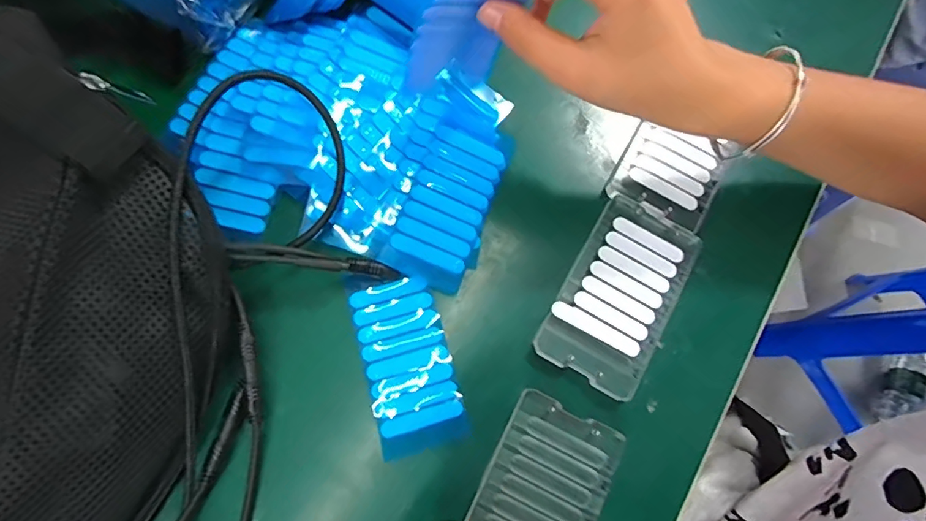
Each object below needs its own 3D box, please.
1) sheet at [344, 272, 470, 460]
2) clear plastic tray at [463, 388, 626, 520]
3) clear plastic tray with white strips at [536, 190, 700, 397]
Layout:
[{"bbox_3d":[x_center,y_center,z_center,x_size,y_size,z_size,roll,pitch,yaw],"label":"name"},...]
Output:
[{"bbox_3d":[-0.037,0.060,0.308,0.054,0.006,0.113,-15,76,-7],"label":"sheet"},{"bbox_3d":[0.045,0.140,0.285,0.068,0.015,0.106,26,75,4],"label":"clear plastic tray"},{"bbox_3d":[0.104,0.020,0.318,0.067,0.012,0.122,28,76,5],"label":"clear plastic tray with white strips"}]

